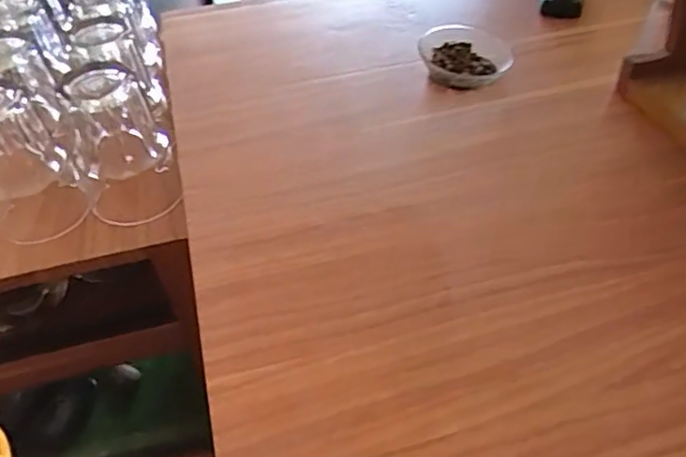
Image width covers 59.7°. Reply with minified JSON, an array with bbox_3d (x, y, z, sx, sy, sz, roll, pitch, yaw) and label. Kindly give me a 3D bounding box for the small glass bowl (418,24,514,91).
[{"bbox_3d":[0.134,-0.187,0.650,0.087,0.034,0.084,-2,46,2],"label":"small glass bowl"}]

